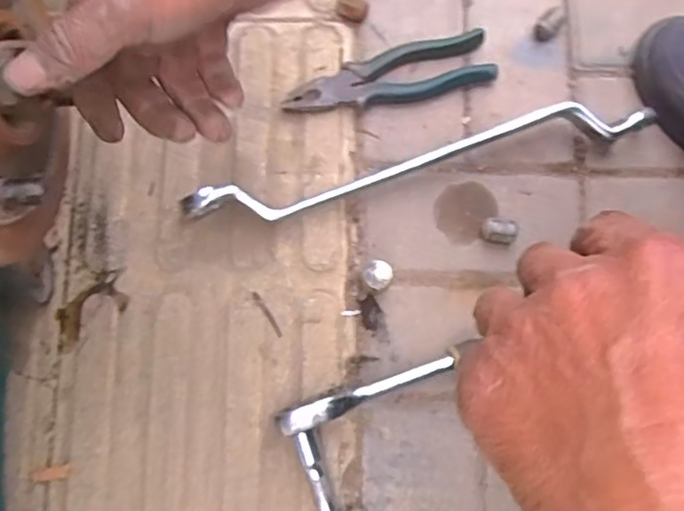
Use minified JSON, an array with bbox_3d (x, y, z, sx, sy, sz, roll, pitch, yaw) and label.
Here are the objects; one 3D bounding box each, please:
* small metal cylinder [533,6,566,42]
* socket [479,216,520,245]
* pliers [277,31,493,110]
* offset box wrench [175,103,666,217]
[{"bbox_3d":[0.188,-0.209,0.576,0.020,0.025,0.025,33,80,7],"label":"small metal cylinder"},{"bbox_3d":[0.134,-0.021,0.537,0.028,0.021,0.019,18,78,4],"label":"socket"},{"bbox_3d":[0.041,-0.163,0.565,0.185,0.021,0.053,-10,78,-2],"label":"pliers"},{"bbox_3d":[0.064,-0.078,0.538,0.395,0.042,0.035,-13,78,-3],"label":"offset box wrench"}]

